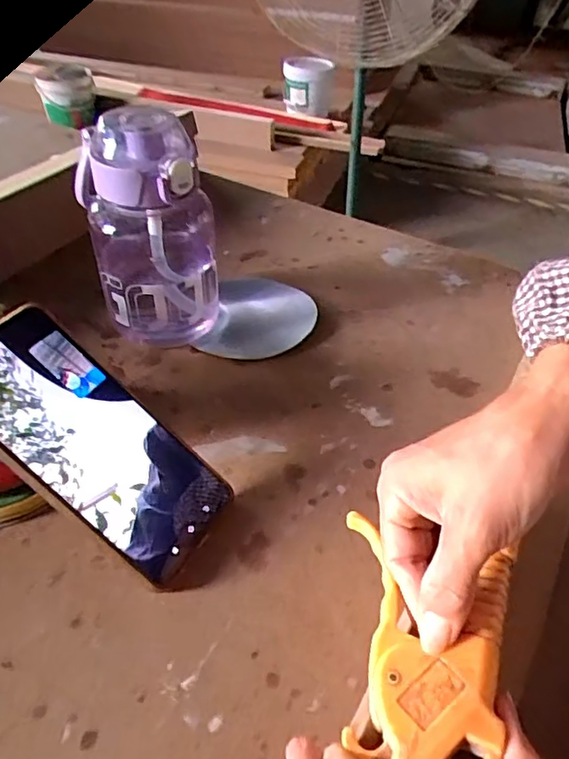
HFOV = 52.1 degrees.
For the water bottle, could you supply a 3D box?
[{"bbox_3d":[-0.099,-0.110,0.444,0.092,0.167,0.075,-9,43,-13],"label":"water bottle"}]

